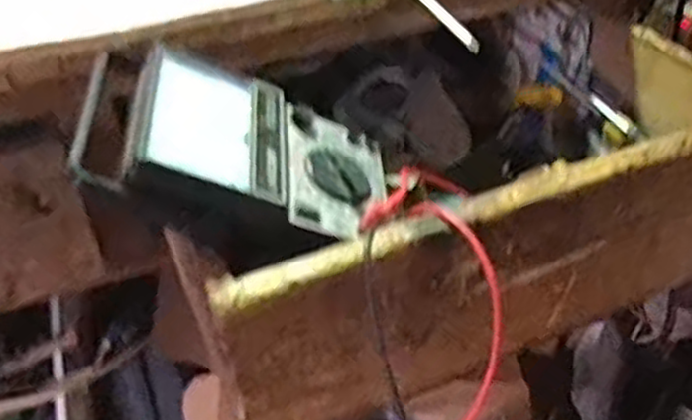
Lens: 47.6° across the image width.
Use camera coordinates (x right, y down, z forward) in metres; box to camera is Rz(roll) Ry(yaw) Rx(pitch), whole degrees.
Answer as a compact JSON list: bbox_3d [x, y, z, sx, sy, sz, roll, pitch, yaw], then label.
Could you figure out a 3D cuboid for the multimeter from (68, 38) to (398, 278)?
[{"bbox_3d":[-0.065,-0.025,0.465,0.180,0.045,0.127,23,42,-23],"label":"multimeter"}]

